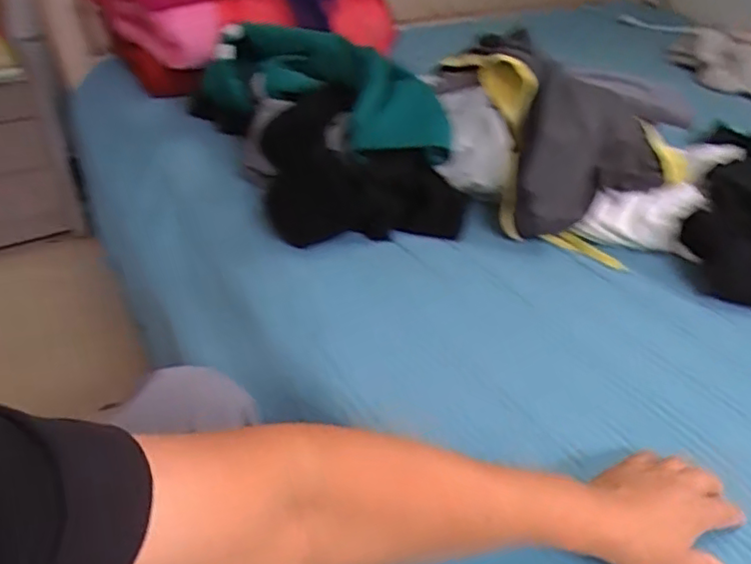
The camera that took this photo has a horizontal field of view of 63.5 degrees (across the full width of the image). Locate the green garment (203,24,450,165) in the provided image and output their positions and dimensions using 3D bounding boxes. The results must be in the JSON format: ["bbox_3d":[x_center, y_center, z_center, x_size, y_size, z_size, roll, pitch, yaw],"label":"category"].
[{"bbox_3d":[-0.077,-0.293,0.931,0.219,0.109,0.453,-17,39,-26],"label":"green garment"}]

